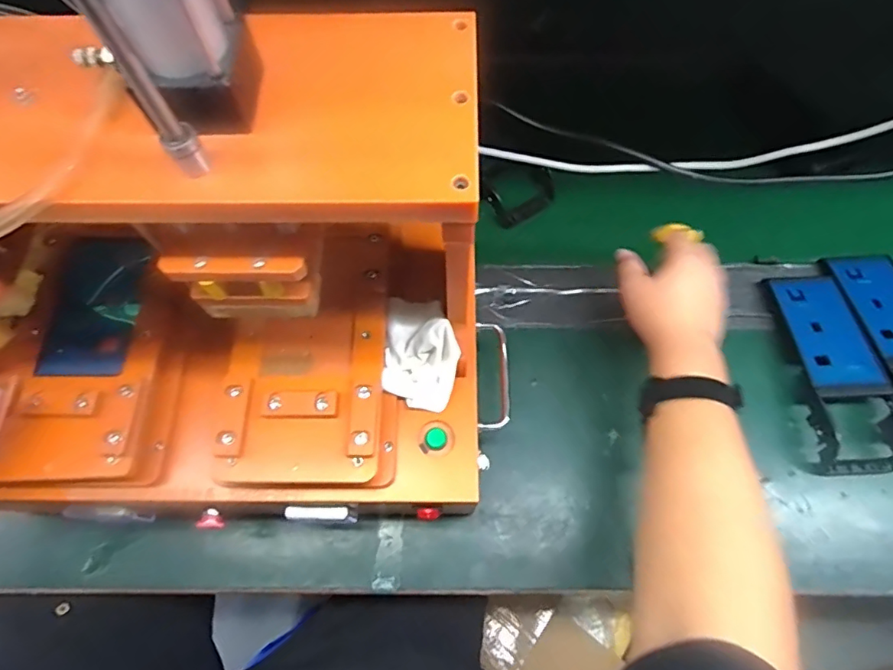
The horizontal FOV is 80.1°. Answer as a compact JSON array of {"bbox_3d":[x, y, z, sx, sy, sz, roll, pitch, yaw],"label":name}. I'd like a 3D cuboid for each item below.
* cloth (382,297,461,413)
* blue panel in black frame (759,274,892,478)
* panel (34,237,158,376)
[{"bbox_3d":[-0.020,0.011,0.424,0.057,0.037,0.087,3,65,3],"label":"cloth"},{"bbox_3d":[0.396,0.030,0.541,0.094,0.037,0.213,-1,65,1],"label":"blue panel in black frame"},{"bbox_3d":[-0.283,-0.026,0.437,0.074,0.011,0.123,0,70,4],"label":"panel"}]

